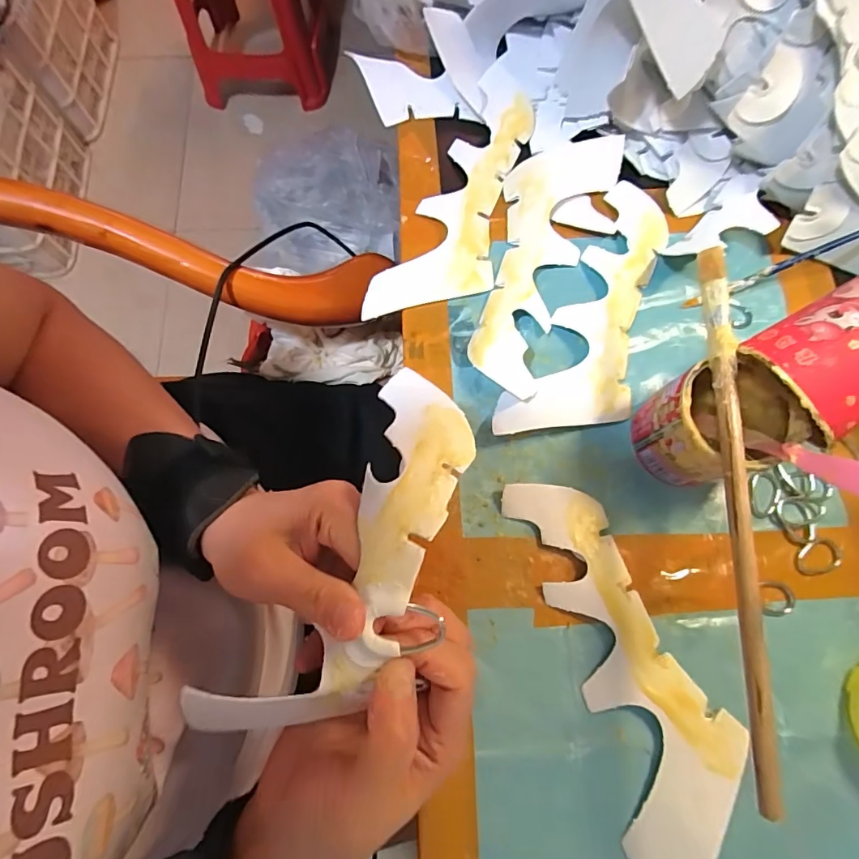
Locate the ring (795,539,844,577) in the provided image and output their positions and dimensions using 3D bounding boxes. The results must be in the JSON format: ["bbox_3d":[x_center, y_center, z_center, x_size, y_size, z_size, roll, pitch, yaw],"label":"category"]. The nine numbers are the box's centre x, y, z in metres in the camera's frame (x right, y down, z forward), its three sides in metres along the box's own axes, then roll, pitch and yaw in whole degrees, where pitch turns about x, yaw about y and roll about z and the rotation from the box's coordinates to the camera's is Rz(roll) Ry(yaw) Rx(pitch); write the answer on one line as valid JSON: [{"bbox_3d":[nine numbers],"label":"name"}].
[{"bbox_3d":[0.237,0.078,0.289,0.027,0.005,0.020,-15,76,-3],"label":"ring"}]

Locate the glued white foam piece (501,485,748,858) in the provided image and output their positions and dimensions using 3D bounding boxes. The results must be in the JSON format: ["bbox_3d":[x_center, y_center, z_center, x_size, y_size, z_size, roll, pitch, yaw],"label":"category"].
[{"bbox_3d":[0.111,0.130,0.273,0.075,0.015,0.218,-22,76,-5],"label":"glued white foam piece"}]

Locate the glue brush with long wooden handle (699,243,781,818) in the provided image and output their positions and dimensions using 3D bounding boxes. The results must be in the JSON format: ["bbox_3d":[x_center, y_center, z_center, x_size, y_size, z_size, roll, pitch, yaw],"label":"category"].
[{"bbox_3d":[0.148,0.030,0.227,0.010,0.009,0.262,3,76,0],"label":"glue brush with long wooden handle"}]

